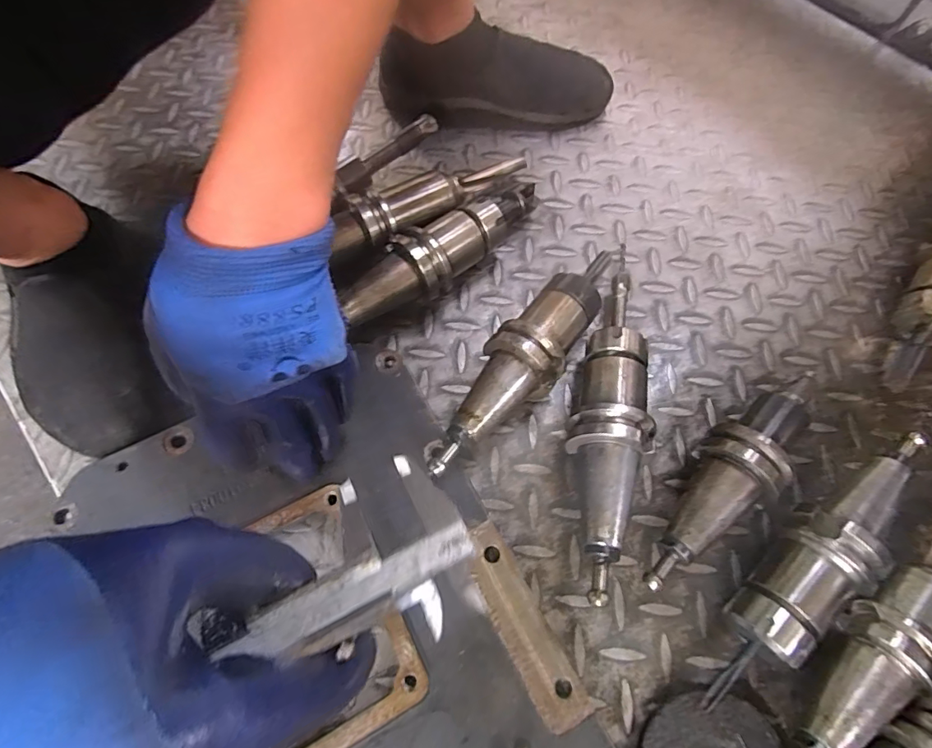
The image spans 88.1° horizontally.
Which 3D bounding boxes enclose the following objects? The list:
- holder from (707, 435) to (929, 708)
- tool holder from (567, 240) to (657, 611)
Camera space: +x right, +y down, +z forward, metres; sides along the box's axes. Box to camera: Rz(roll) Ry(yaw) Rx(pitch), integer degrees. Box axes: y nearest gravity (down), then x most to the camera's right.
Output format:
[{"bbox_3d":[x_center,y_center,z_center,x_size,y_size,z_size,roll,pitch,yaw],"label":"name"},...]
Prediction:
[{"bbox_3d":[0.238,0.125,0.328,0.236,0.060,0.049,-42,73,-17],"label":"holder"},{"bbox_3d":[0.112,0.017,0.372,0.054,0.054,0.291,13,67,4],"label":"tool holder"}]

